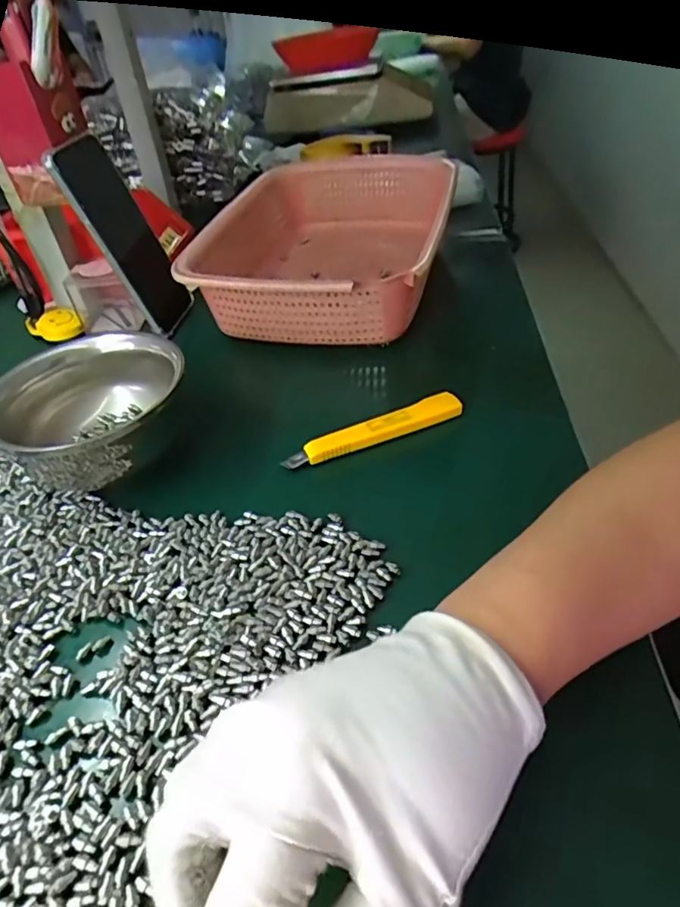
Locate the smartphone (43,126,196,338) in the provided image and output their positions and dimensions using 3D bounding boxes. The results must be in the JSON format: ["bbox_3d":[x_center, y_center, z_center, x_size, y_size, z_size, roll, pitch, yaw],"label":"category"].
[{"bbox_3d":[-0.190,-0.192,0.504,0.013,0.168,0.085,-14,39,18],"label":"smartphone"}]

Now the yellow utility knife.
[{"bbox_3d":[0.024,-0.015,0.381,0.125,0.012,0.017,-20,42,-15],"label":"yellow utility knife"}]

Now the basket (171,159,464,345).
[{"bbox_3d":[-0.008,-0.204,0.546,0.219,0.069,0.295,5,42,13],"label":"basket"}]

